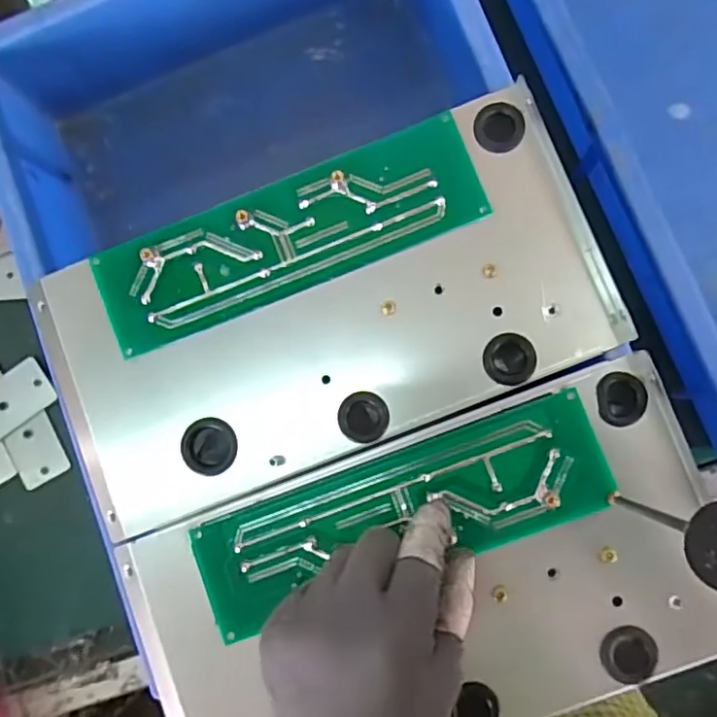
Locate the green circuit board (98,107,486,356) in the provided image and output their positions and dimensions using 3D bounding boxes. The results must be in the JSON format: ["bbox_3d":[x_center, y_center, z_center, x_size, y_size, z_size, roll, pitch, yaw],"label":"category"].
[{"bbox_3d":[-0.037,-0.064,0.321,0.203,0.007,0.057,-22,84,3],"label":"green circuit board"}]

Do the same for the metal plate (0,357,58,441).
[{"bbox_3d":[-0.242,0.032,0.418,0.067,0.004,0.037,-38,81,-5],"label":"metal plate"}]

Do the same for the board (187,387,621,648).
[{"bbox_3d":[0.020,0.077,0.304,0.204,0.007,0.060,-19,84,3],"label":"board"}]

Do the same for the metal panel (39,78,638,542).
[{"bbox_3d":[-0.018,-0.024,0.318,0.278,0.009,0.142,-22,84,3],"label":"metal panel"}]

